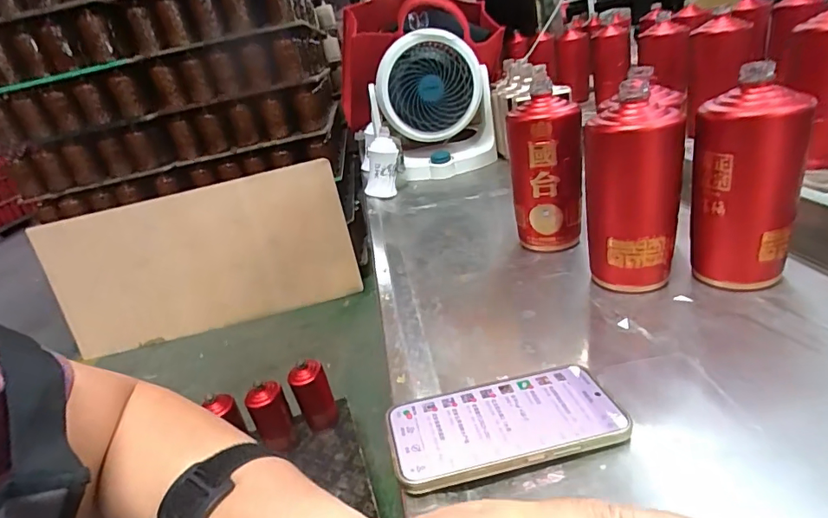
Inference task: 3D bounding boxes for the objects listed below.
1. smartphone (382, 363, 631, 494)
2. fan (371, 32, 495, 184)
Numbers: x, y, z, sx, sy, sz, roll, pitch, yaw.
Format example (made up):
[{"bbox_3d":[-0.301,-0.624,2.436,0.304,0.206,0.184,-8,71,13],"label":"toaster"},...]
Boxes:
[{"bbox_3d":[0.063,0.115,0.332,0.155,0.013,0.078,-10,24,-5],"label":"smartphone"},{"bbox_3d":[0.047,-0.291,0.946,0.216,0.261,0.119,-13,24,-2],"label":"fan"}]

